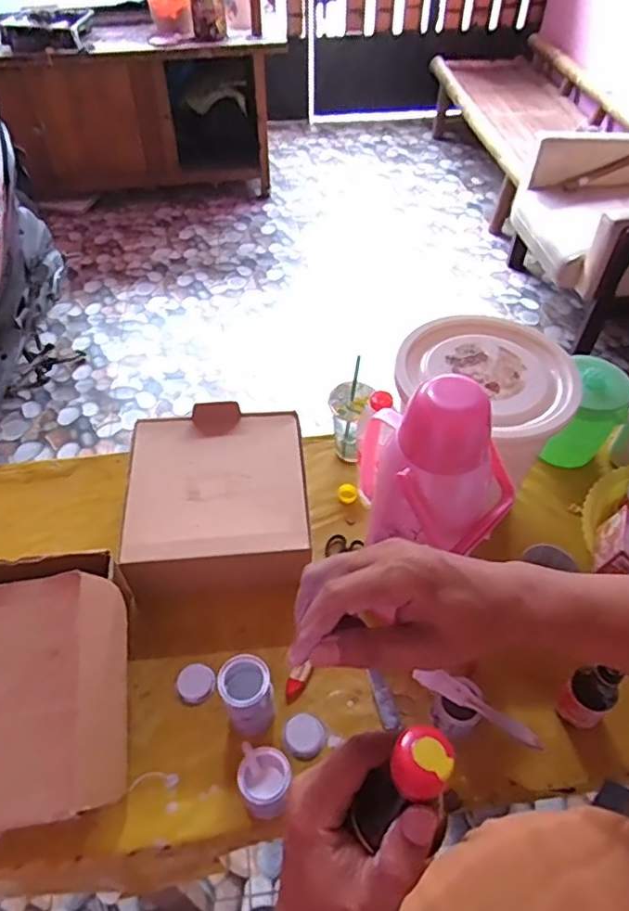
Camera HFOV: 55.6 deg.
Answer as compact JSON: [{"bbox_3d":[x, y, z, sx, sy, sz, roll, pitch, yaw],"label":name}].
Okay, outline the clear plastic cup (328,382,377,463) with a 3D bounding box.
[{"bbox_3d":[0.059,-0.056,0.964,0.074,0.118,0.072,0,50,0],"label":"clear plastic cup"}]

